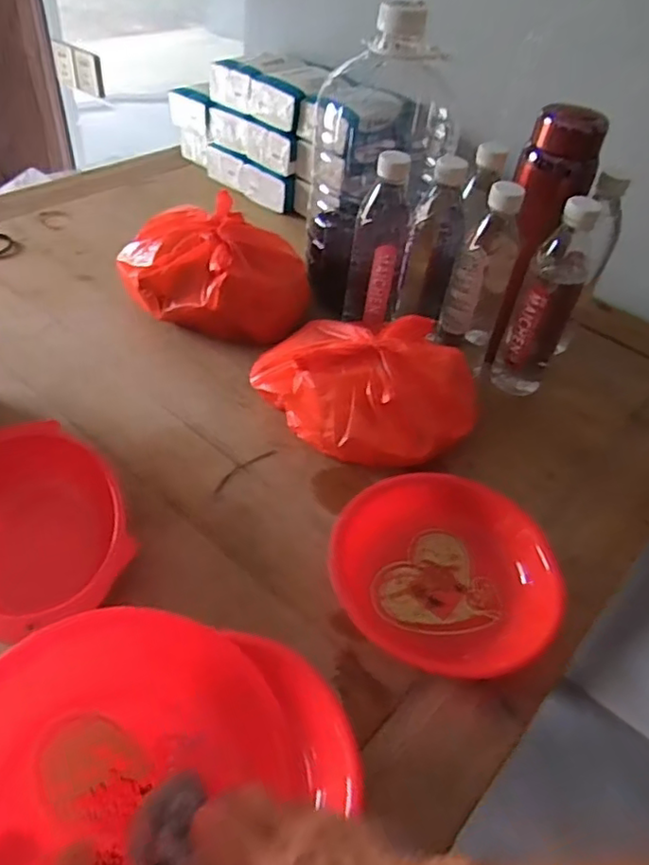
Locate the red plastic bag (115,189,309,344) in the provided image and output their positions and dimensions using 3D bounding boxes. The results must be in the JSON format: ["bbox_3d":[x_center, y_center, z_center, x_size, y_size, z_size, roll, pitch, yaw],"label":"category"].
[{"bbox_3d":[-0.130,-0.199,0.762,0.222,0.107,0.165,4,44,-2],"label":"red plastic bag"}]

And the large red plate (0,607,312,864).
[{"bbox_3d":[-0.104,0.185,0.323,0.185,0.038,0.177,19,56,-30],"label":"large red plate"}]

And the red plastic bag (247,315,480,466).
[{"bbox_3d":[0.042,-0.055,0.661,0.232,0.089,0.167,9,44,3],"label":"red plastic bag"}]

